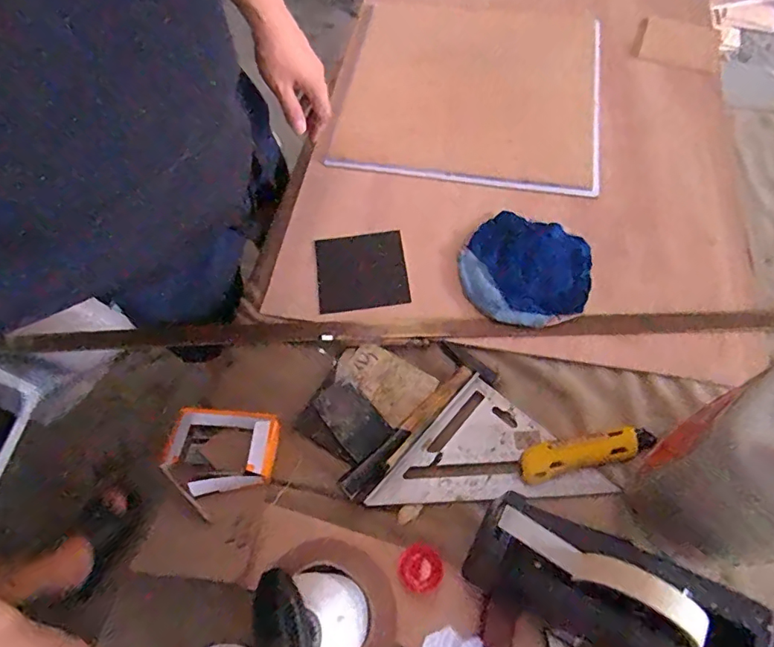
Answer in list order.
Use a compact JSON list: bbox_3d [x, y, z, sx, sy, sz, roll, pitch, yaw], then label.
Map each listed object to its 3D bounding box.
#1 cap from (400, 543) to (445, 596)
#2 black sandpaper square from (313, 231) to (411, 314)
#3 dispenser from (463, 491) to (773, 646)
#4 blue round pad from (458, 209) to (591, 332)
[{"bbox_3d":[0.031,0.227,0.468,0.040,0.007,0.038,0,63,1],"label":"cap"},{"bbox_3d":[-0.033,-0.066,0.636,0.111,0.006,0.110,-9,63,1],"label":"black sandpaper square"},{"bbox_3d":[0.163,0.200,0.380,0.209,0.107,0.075,18,64,26],"label":"dispenser"},{"bbox_3d":[0.166,-0.064,0.616,0.151,0.014,0.152,0,63,1],"label":"blue round pad"}]

